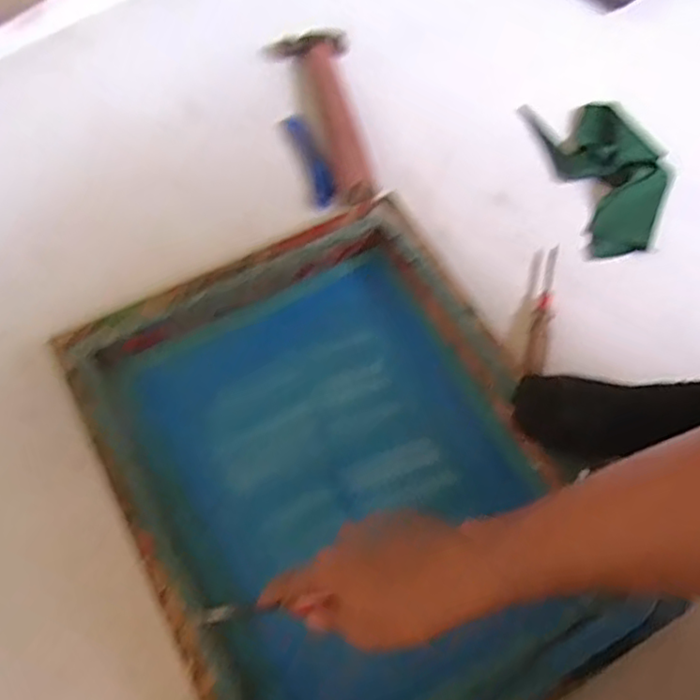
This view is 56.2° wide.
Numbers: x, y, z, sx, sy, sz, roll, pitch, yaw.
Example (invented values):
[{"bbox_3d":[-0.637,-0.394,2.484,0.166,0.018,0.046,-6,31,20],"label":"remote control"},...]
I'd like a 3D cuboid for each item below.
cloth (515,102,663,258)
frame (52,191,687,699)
[{"bbox_3d":[0.296,-0.208,0.757,0.122,0.034,0.220,-12,66,-8],"label":"cloth"},{"bbox_3d":[-0.003,0.103,0.567,0.353,0.051,0.452,-26,68,-14],"label":"frame"}]

